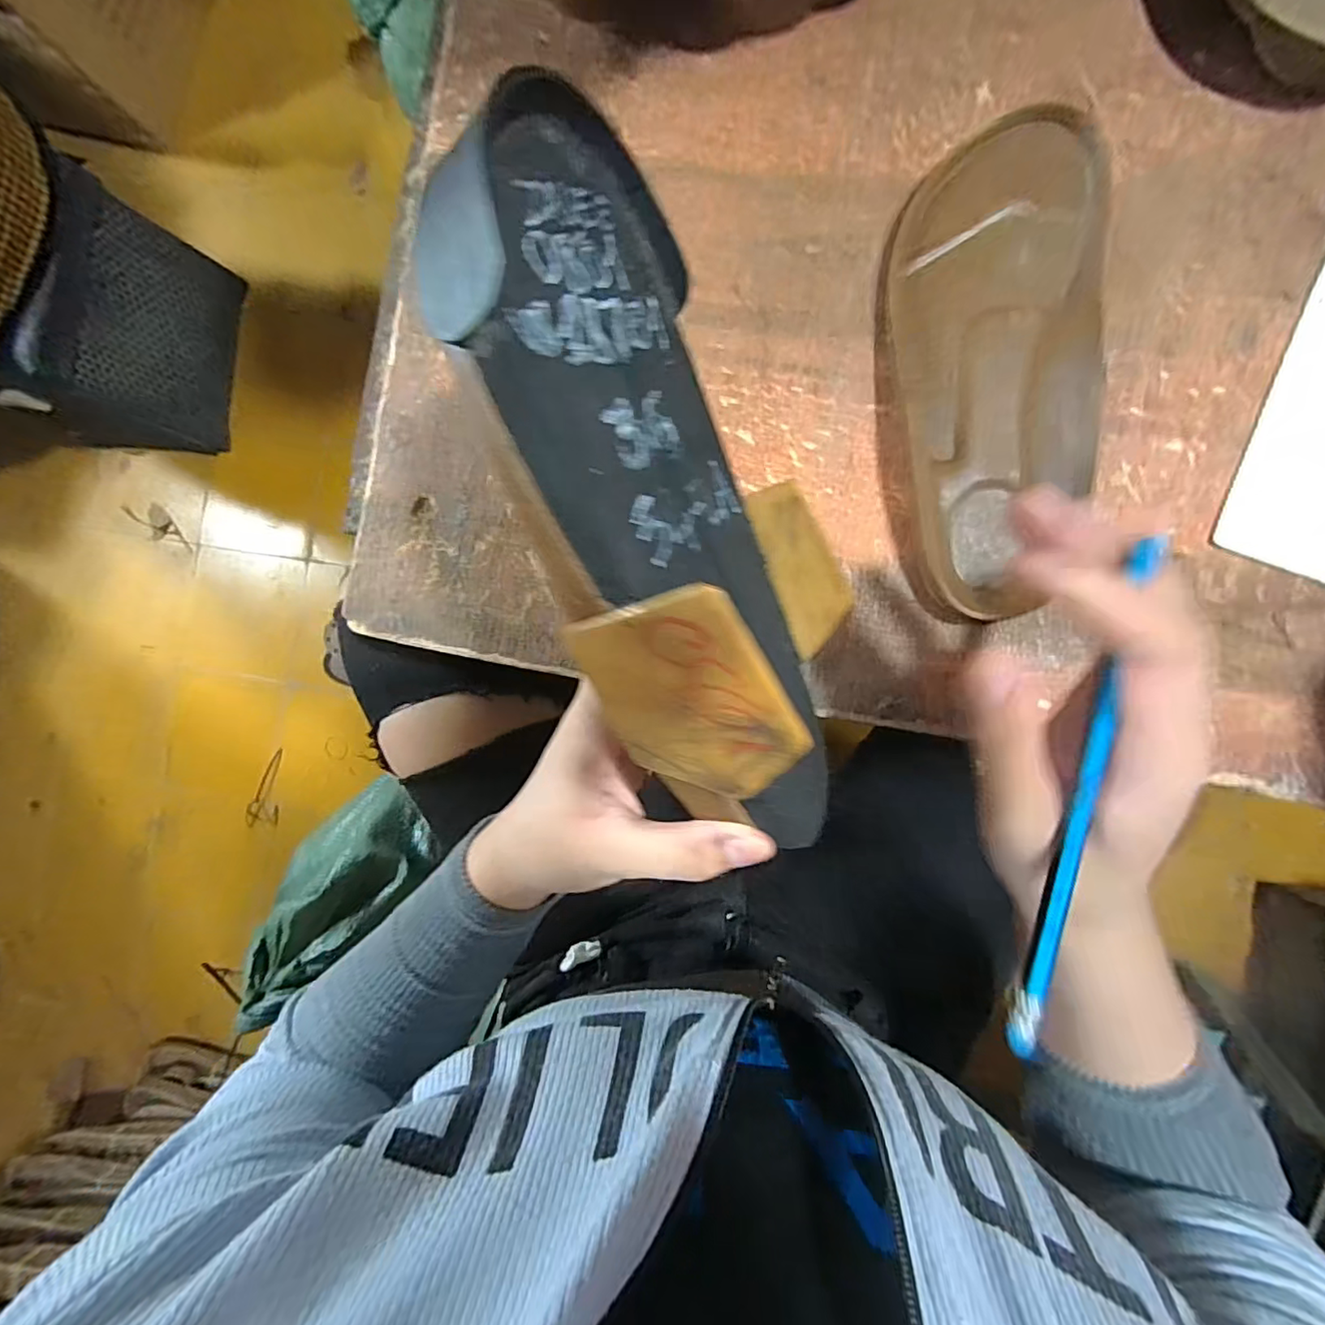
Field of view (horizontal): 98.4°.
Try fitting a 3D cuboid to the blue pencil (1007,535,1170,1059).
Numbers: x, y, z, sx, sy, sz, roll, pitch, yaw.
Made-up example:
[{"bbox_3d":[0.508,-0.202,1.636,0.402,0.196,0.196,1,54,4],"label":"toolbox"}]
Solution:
[{"bbox_3d":[0.127,0.045,0.174,0.009,0.006,0.165,9,98,6],"label":"blue pencil"}]

